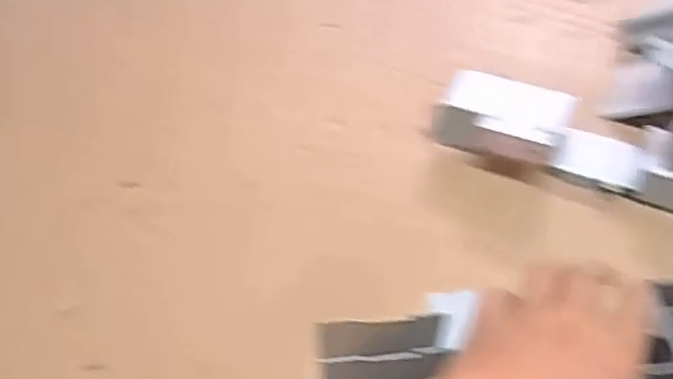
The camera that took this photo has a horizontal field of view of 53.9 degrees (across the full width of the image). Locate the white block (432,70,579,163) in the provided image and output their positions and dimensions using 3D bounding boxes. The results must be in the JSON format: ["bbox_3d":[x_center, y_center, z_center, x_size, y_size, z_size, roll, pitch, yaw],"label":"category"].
[{"bbox_3d":[0.157,-0.065,0.629,0.116,0.049,0.083,17,49,18],"label":"white block"}]

